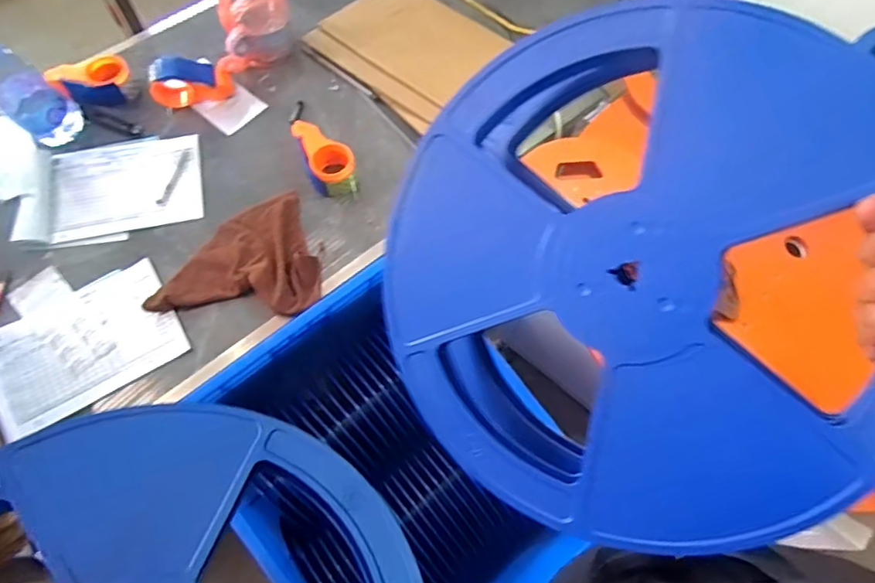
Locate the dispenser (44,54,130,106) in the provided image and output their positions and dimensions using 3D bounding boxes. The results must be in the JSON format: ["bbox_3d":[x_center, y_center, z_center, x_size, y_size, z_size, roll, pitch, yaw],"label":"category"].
[{"bbox_3d":[-0.700,-0.430,1.075,0.149,0.049,0.085,-8,67,-5],"label":"dispenser"}]

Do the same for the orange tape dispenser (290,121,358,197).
[{"bbox_3d":[-0.212,-0.258,1.023,0.090,0.078,0.127,-21,69,-10],"label":"orange tape dispenser"}]

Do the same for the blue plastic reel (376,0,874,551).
[{"bbox_3d":[0.125,-0.010,0.343,0.305,0.065,0.315,-43,76,16],"label":"blue plastic reel"}]

